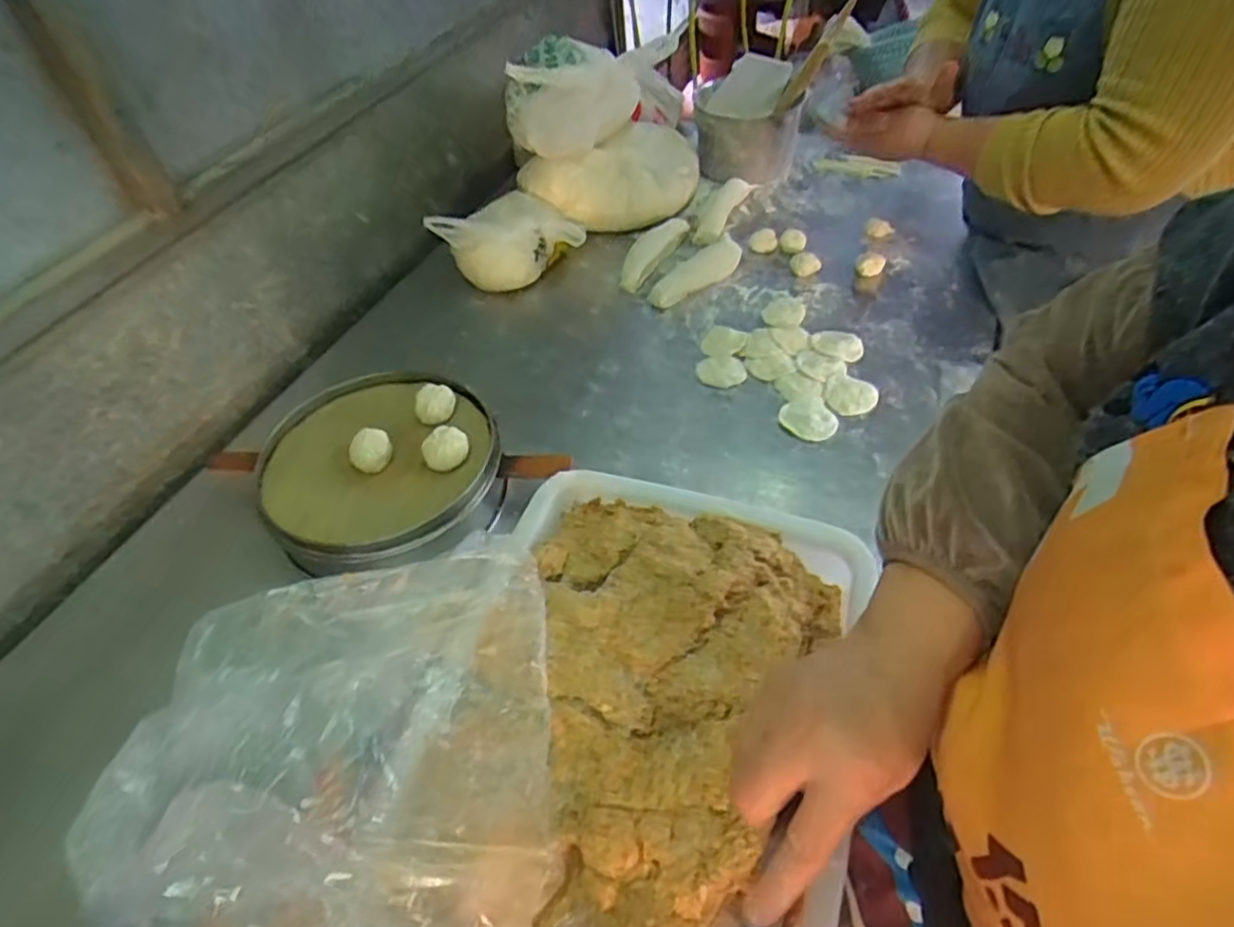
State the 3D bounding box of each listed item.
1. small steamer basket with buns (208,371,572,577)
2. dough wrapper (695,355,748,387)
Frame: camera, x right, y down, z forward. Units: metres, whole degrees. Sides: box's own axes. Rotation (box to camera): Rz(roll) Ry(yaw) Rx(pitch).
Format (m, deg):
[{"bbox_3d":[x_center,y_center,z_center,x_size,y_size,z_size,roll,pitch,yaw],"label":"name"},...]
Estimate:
[{"bbox_3d":[-0.236,0.002,0.731,0.306,0.079,0.236,-31,53,-20],"label":"small steamer basket with buns"},{"bbox_3d":[0.127,-0.112,0.853,0.058,0.013,0.042,-4,49,3],"label":"dough wrapper"}]

